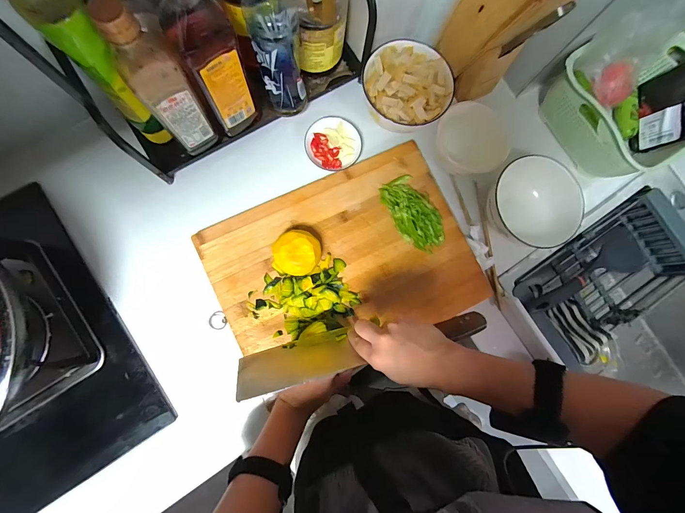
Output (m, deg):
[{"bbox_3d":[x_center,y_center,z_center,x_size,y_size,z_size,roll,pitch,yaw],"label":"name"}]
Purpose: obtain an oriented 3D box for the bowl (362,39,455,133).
[{"bbox_3d":[0.108,-0.286,0.513,0.144,0.085,0.138,1,82,-5],"label":"bowl"}]

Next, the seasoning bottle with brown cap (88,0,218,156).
[{"bbox_3d":[-0.226,-0.215,0.384,0.056,0.233,0.057,-34,87,-9],"label":"seasoning bottle with brown cap"}]

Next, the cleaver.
[{"bbox_3d":[0.028,0.117,0.392,0.314,0.093,0.023,-12,104,-5],"label":"cleaver"}]

